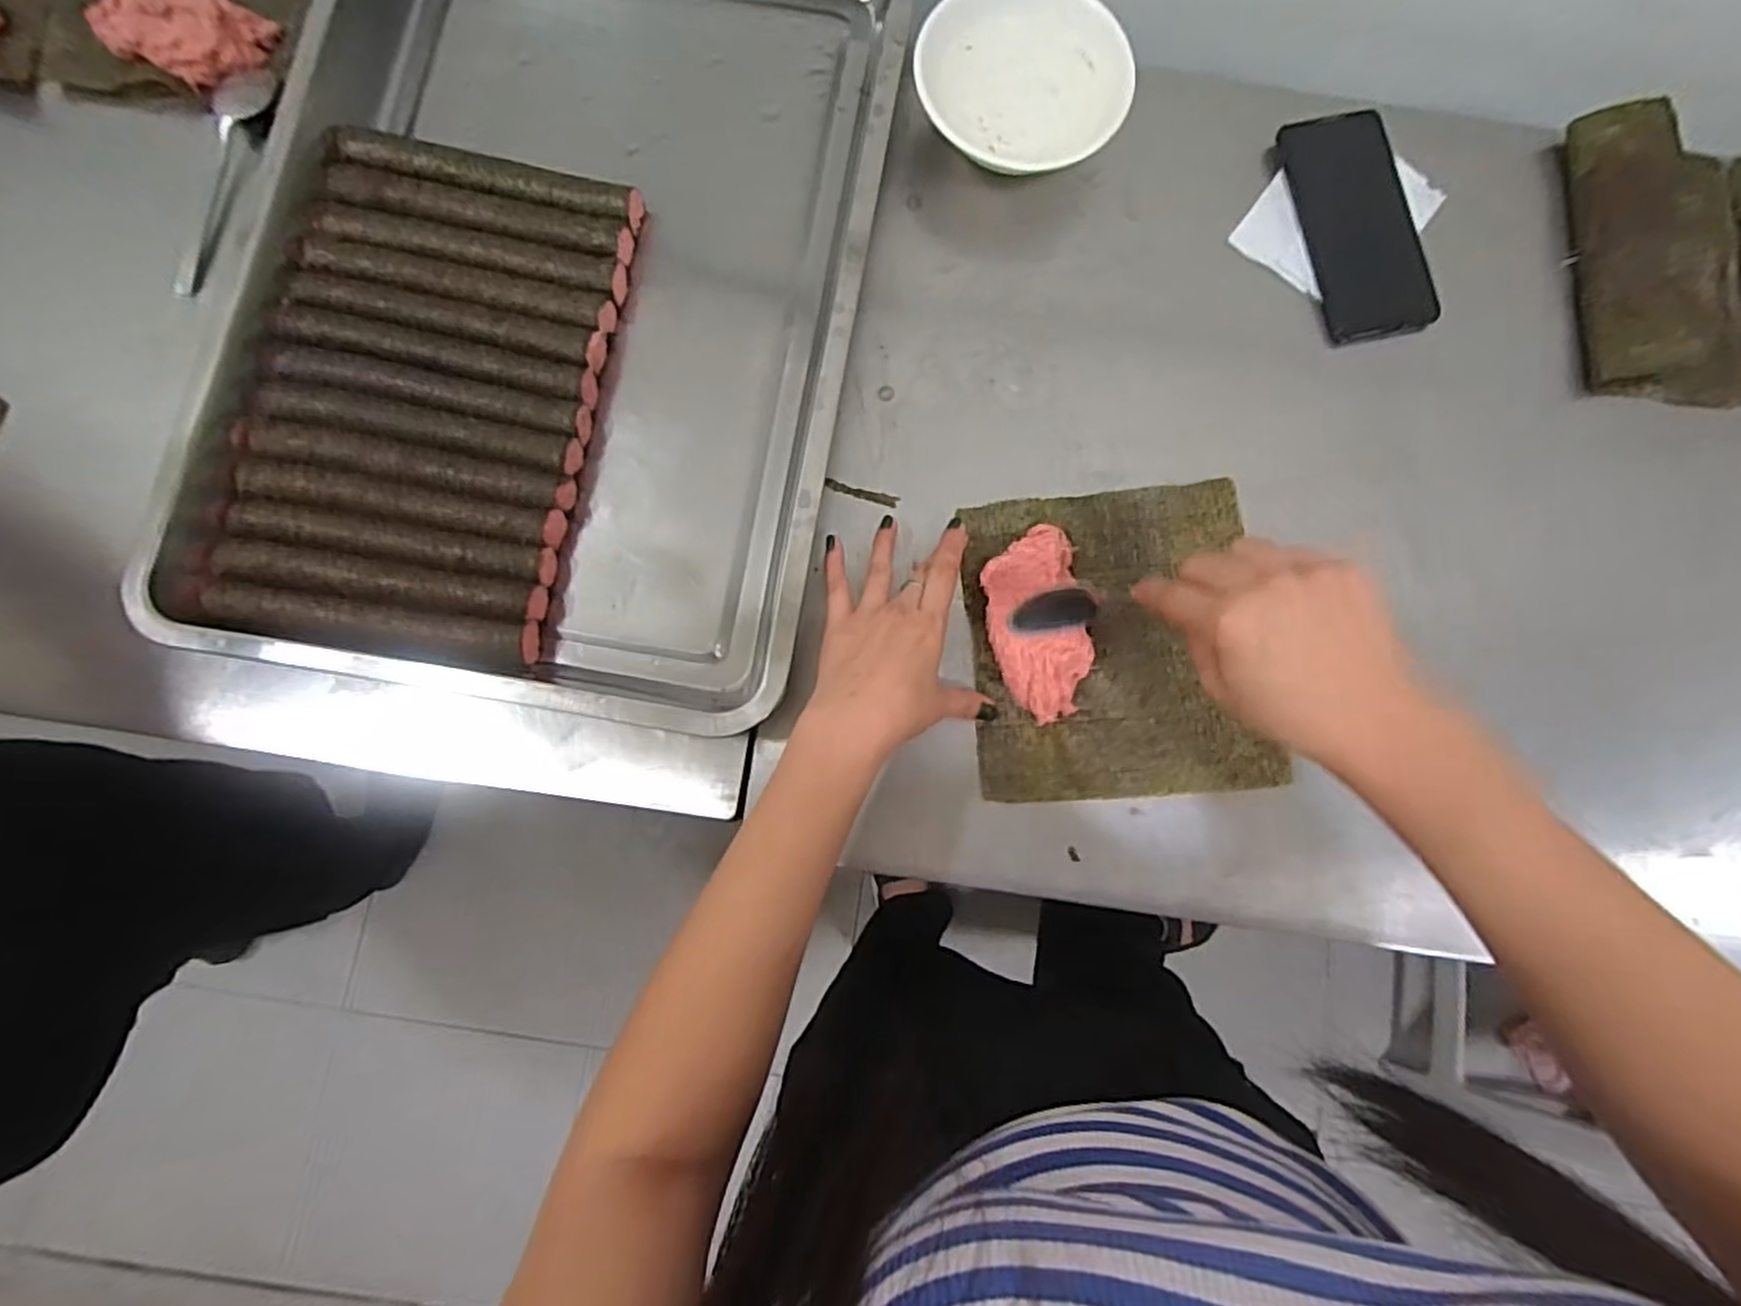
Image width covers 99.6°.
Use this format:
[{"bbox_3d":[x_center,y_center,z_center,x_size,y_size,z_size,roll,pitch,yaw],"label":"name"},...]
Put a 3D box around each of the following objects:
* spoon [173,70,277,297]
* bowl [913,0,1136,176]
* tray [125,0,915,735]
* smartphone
[{"bbox_3d":[-0.449,-0.329,0.506,0.027,0.025,0.178,8,83,0],"label":"spoon"},{"bbox_3d":[0.103,-0.390,0.514,0.145,0.049,0.124,1,83,-1],"label":"bowl"},{"bbox_3d":[-0.202,-0.269,0.486,0.395,0.054,0.600,9,83,0],"label":"tray"},{"bbox_3d":[0.351,-0.306,0.525,0.078,0.013,0.162,-11,83,-2],"label":"smartphone"}]

